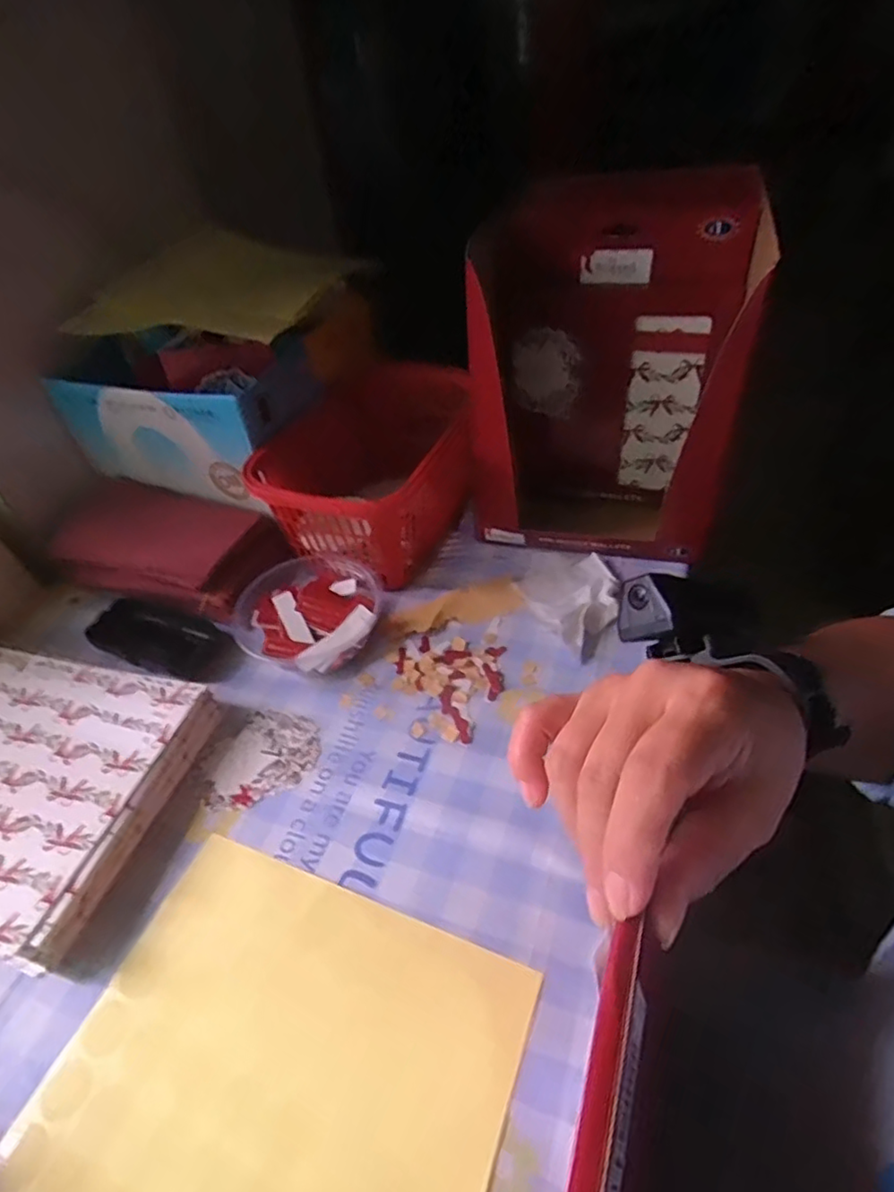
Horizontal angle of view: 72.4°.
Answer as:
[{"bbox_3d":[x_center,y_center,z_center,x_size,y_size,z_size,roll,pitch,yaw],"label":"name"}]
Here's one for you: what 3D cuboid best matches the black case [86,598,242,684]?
[{"bbox_3d":[-0.229,0.036,0.507,0.130,0.026,0.056,14,49,20],"label":"black case"}]

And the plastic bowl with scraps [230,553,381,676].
[{"bbox_3d":[-0.108,0.017,0.499,0.116,0.047,0.102,-34,51,-24],"label":"plastic bowl with scraps"}]

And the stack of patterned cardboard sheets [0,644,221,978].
[{"bbox_3d":[-0.315,0.123,0.424,0.265,0.039,0.180,9,47,16],"label":"stack of patterned cardboard sheets"}]

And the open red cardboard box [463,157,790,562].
[{"bbox_3d":[0.127,-0.170,0.512,0.201,0.250,0.149,3,46,10],"label":"open red cardboard box"}]

